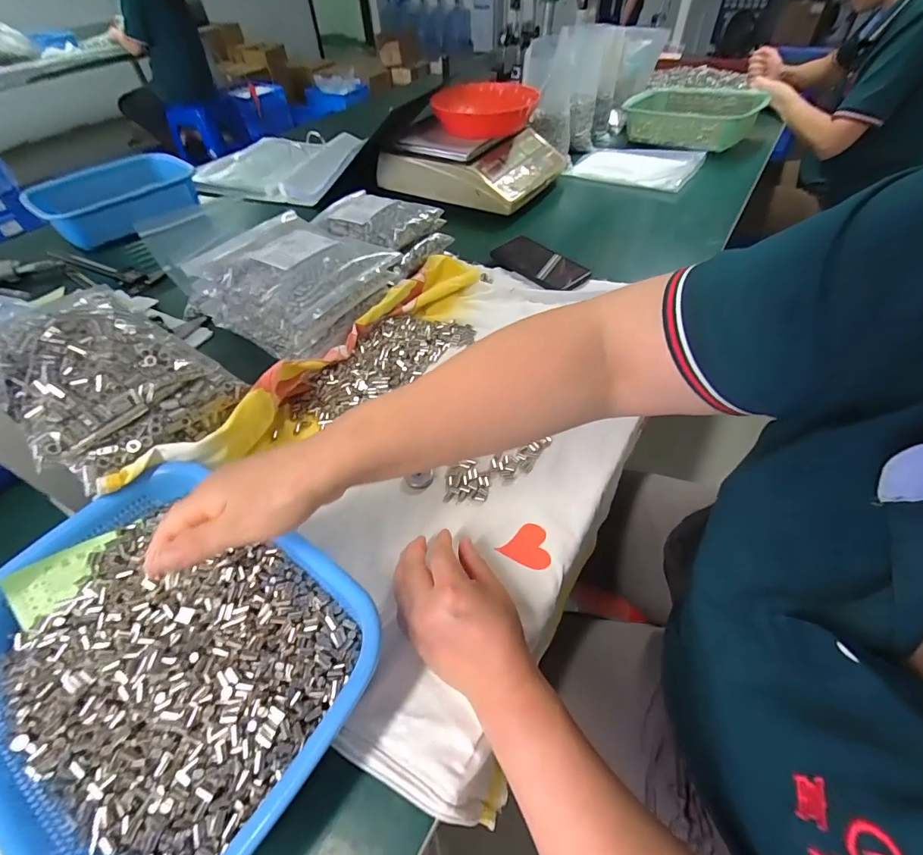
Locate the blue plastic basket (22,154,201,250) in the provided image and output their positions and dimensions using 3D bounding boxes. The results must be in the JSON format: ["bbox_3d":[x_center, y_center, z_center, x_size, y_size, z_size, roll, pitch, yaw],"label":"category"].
[{"bbox_3d":[-0.713,-0.479,0.900,0.281,0.085,0.147,-38,57,-26],"label":"blue plastic basket"}]

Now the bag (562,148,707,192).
[{"bbox_3d":[0.387,-0.593,0.971,0.264,0.033,0.192,22,54,21],"label":"bag"}]

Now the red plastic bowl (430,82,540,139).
[{"bbox_3d":[0.044,-0.646,0.878,0.203,0.064,0.203,-2,49,2],"label":"red plastic bowl"}]

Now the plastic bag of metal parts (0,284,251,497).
[{"bbox_3d":[-0.364,-0.062,0.430,0.245,0.090,0.161,29,56,25],"label":"plastic bag of metal parts"}]

